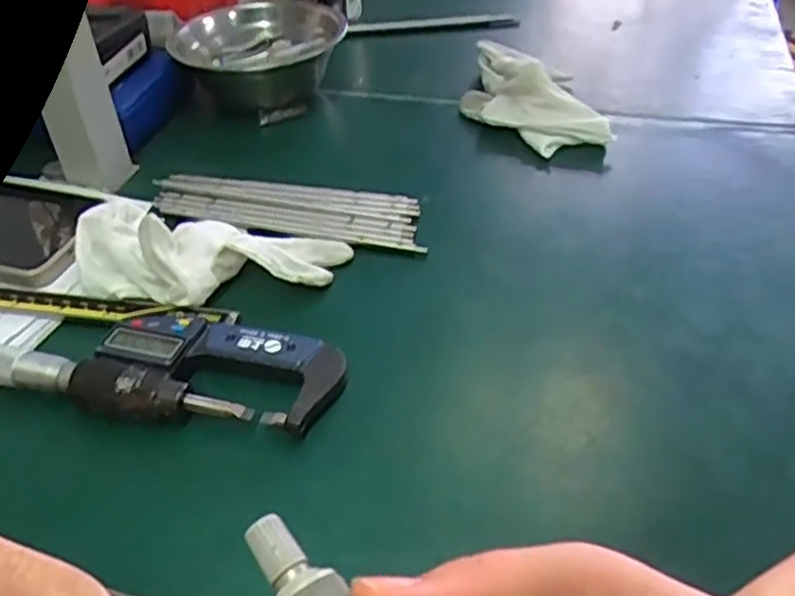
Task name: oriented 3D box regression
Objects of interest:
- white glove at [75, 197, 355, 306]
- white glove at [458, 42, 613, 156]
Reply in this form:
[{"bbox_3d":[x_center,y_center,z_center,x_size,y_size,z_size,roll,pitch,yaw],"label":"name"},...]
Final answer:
[{"bbox_3d":[-0.102,-0.029,0.380,0.137,0.022,0.075,10,42,15],"label":"white glove"},{"bbox_3d":[0.090,-0.155,0.522,0.089,0.039,0.152,-5,40,-3],"label":"white glove"}]

